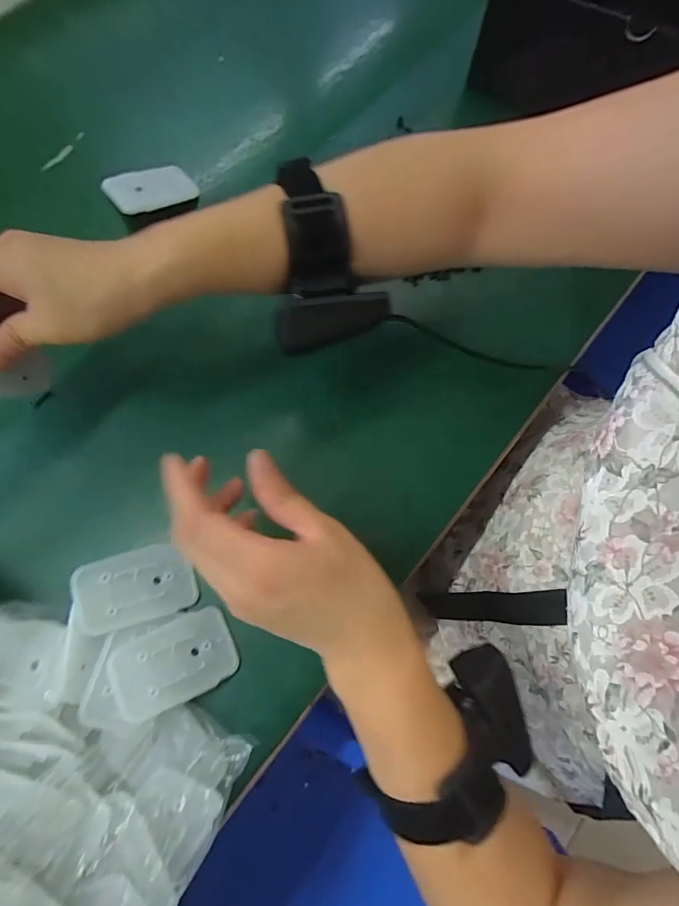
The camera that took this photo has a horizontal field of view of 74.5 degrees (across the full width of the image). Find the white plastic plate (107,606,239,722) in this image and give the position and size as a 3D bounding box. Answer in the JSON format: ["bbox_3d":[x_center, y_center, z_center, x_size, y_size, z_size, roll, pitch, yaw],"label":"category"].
[{"bbox_3d":[-0.099,0.126,0.271,0.070,0.008,0.045,-17,69,-34],"label":"white plastic plate"}]

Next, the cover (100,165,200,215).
[{"bbox_3d":[-0.155,-0.219,0.372,0.070,0.009,0.038,-32,90,-26],"label":"cover"}]

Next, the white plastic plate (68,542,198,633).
[{"bbox_3d":[-0.128,0.084,0.283,0.069,0.004,0.045,-11,71,-36],"label":"white plastic plate"}]

